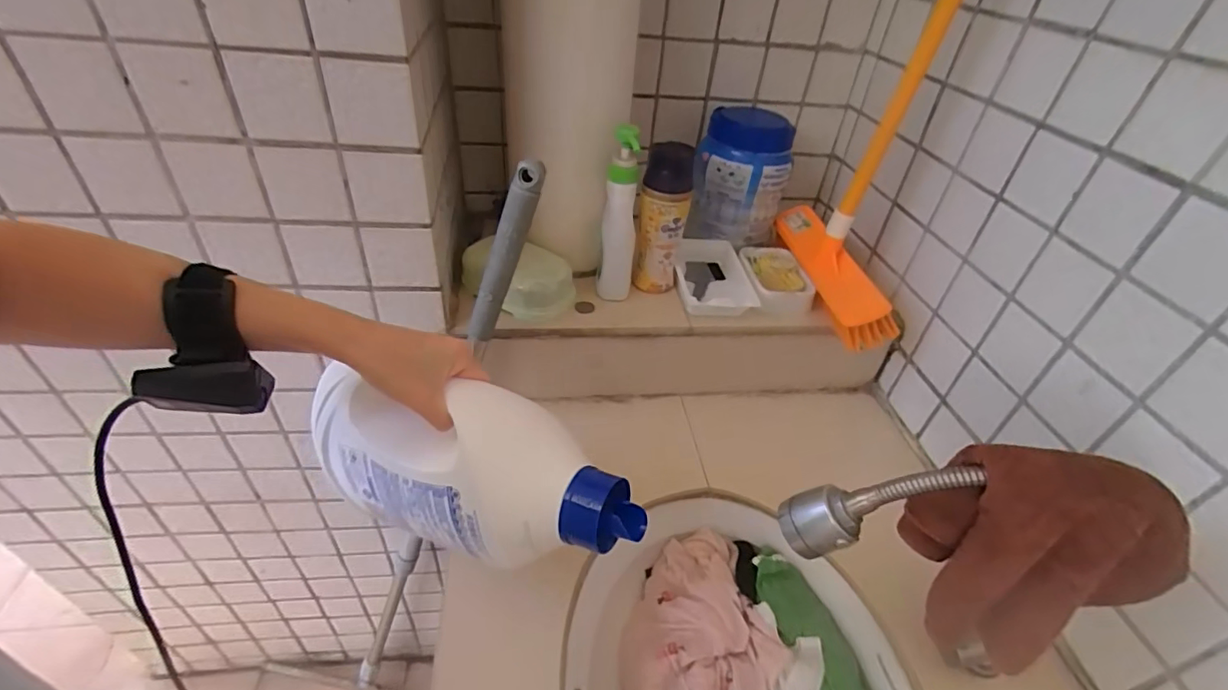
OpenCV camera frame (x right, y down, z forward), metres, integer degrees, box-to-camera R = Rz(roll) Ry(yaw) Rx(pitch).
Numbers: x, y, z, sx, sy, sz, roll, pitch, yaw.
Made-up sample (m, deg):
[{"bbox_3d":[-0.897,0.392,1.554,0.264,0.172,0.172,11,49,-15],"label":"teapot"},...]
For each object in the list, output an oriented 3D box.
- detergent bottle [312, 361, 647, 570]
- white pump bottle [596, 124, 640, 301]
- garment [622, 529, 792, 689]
[{"bbox_3d":[-0.118,0.102,0.430,0.282,0.124,0.078,9,39,14],"label":"detergent bottle"},{"bbox_3d":[0.007,-0.154,0.660,0.044,0.218,0.043,9,39,3],"label":"white pump bottle"},{"bbox_3d":[0.087,0.324,0.539,0.160,0.044,0.299,14,40,10],"label":"garment"}]

